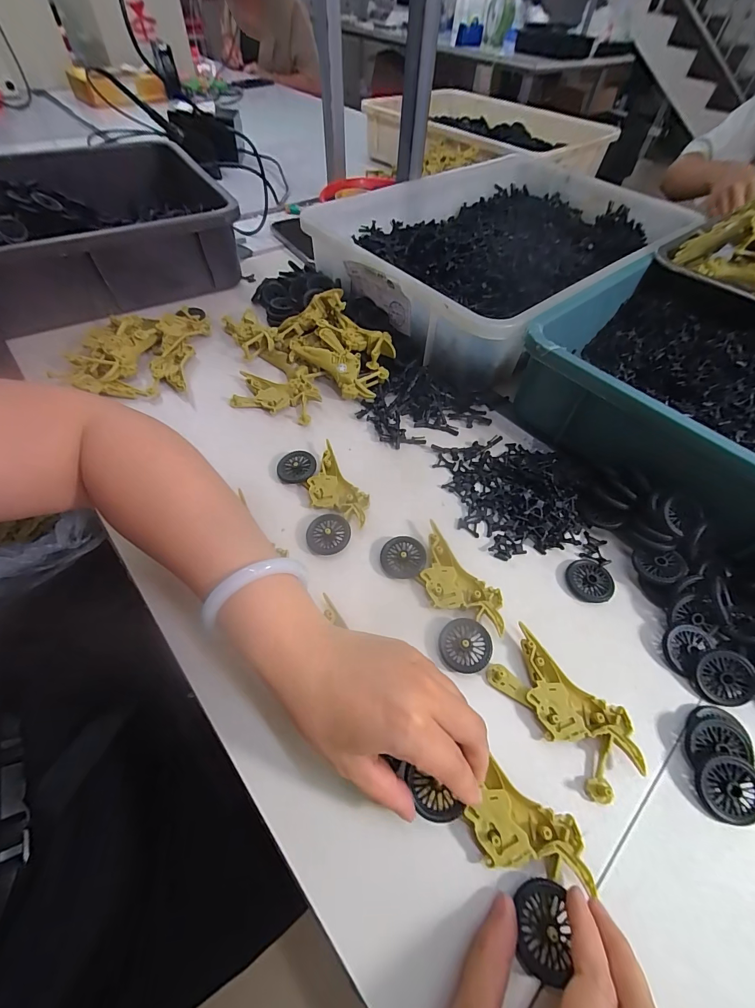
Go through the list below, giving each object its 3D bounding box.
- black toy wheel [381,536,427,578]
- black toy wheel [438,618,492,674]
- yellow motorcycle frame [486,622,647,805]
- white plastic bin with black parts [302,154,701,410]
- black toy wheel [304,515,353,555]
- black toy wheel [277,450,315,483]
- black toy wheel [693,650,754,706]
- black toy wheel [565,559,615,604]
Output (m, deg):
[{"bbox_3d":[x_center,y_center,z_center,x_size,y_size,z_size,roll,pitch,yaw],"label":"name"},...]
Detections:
[{"bbox_3d":[0.022,0.045,0.322,0.037,0.008,0.035,2,54,-2],"label":"black toy wheel"},{"bbox_3d":[0.065,0.105,0.282,0.036,0.011,0.037,2,54,-2],"label":"black toy wheel"},{"bbox_3d":[0.127,0.140,0.262,0.049,0.016,0.097,-32,62,-23],"label":"yellow motorcycle frame"},{"bbox_3d":[0.185,-0.406,0.577,0.381,0.098,0.542,40,61,23],"label":"white plastic bin with black parts"},{"bbox_3d":[-0.042,0.027,0.332,0.036,0.012,0.037,2,54,-2],"label":"black toy wheel"},{"bbox_3d":[-0.079,-0.035,0.372,0.037,0.010,0.034,2,54,-2],"label":"black toy wheel"},{"bbox_3d":[0.248,0.124,0.271,0.037,0.009,0.037,-3,82,19],"label":"black toy wheel"},{"bbox_3d":[0.180,0.065,0.322,0.035,0.005,0.035,2,54,-2],"label":"black toy wheel"}]

